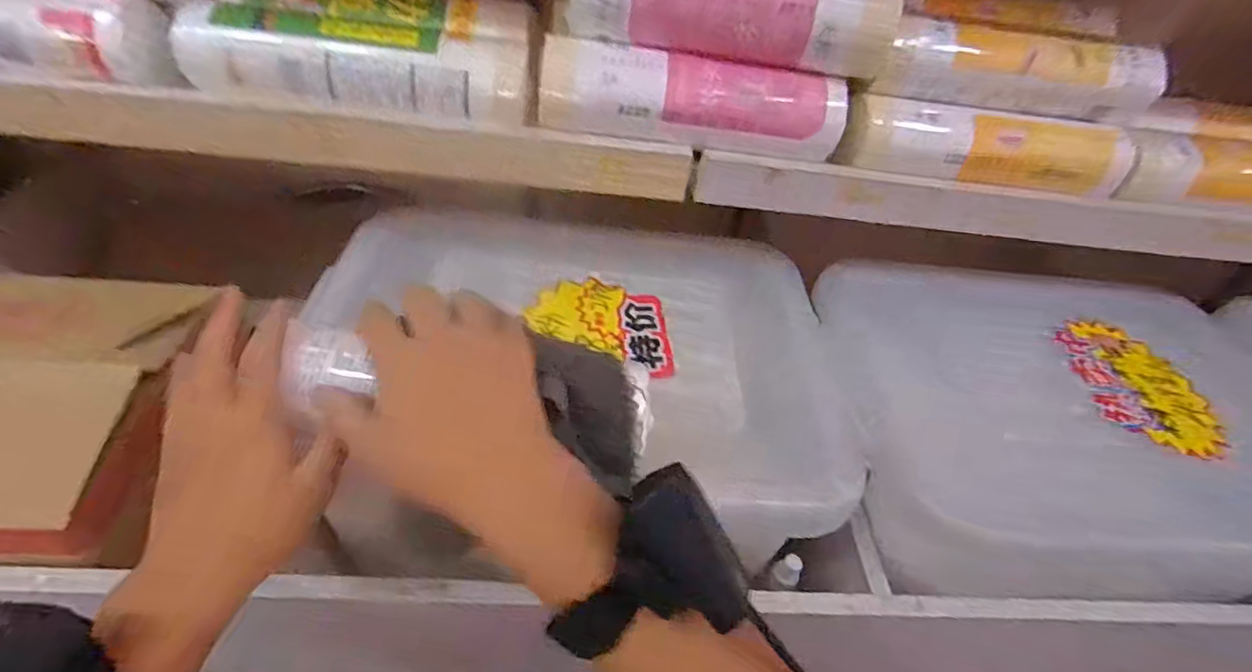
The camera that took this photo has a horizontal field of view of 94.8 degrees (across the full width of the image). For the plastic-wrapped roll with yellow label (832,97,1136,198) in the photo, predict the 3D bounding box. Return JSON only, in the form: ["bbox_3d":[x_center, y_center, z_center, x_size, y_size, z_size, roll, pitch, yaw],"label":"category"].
[{"bbox_3d":[0.295,-0.154,0.469,0.233,0.047,0.046,7,44,-3],"label":"plastic-wrapped roll with yellow label"}]

